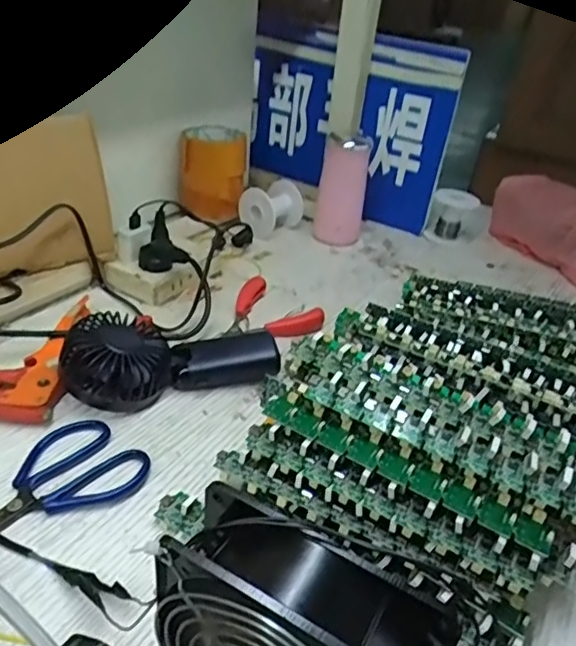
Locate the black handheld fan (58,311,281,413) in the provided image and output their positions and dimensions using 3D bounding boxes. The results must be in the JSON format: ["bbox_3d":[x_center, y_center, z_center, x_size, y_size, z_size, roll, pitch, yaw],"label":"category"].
[{"bbox_3d":[-0.101,0.026,0.510,0.180,0.054,0.089,-4,35,-17],"label":"black handheld fan"}]

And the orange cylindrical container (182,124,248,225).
[{"bbox_3d":[-0.103,-0.207,0.803,0.078,0.102,0.080,0,34,-11],"label":"orange cylindrical container"}]

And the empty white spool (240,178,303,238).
[{"bbox_3d":[-0.024,-0.156,0.804,0.059,0.063,0.073,29,39,29],"label":"empty white spool"}]

